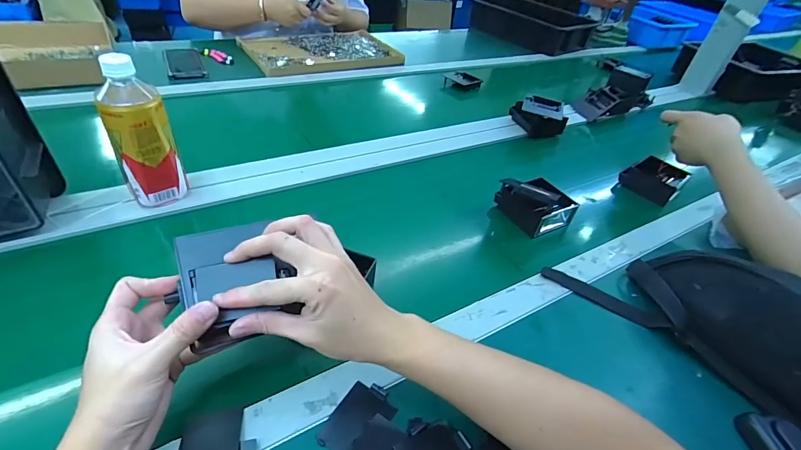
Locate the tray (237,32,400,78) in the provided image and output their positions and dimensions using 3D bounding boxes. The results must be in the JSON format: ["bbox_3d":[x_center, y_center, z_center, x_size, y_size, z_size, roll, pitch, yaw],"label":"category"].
[{"bbox_3d":[-0.216,-0.478,1.060,0.389,0.032,0.289,-18,48,-28],"label":"tray"}]

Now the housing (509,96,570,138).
[{"bbox_3d":[0.290,-0.227,0.817,0.117,0.064,0.069,19,41,11],"label":"housing"}]

